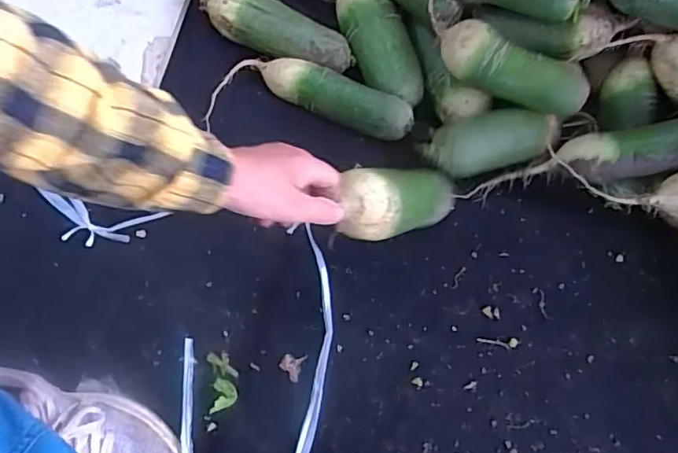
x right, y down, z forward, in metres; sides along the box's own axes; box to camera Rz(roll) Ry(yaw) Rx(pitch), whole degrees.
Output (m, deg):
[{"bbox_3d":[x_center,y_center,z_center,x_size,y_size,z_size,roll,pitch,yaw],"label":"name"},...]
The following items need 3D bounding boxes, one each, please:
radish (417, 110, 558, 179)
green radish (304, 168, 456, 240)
[{"bbox_3d":[0.157,-0.089,0.606,0.138,0.054,0.060,-14,70,-6],"label":"radish"},{"bbox_3d":[0.060,-0.024,0.527,0.157,0.048,0.056,-9,62,-50],"label":"green radish"}]

